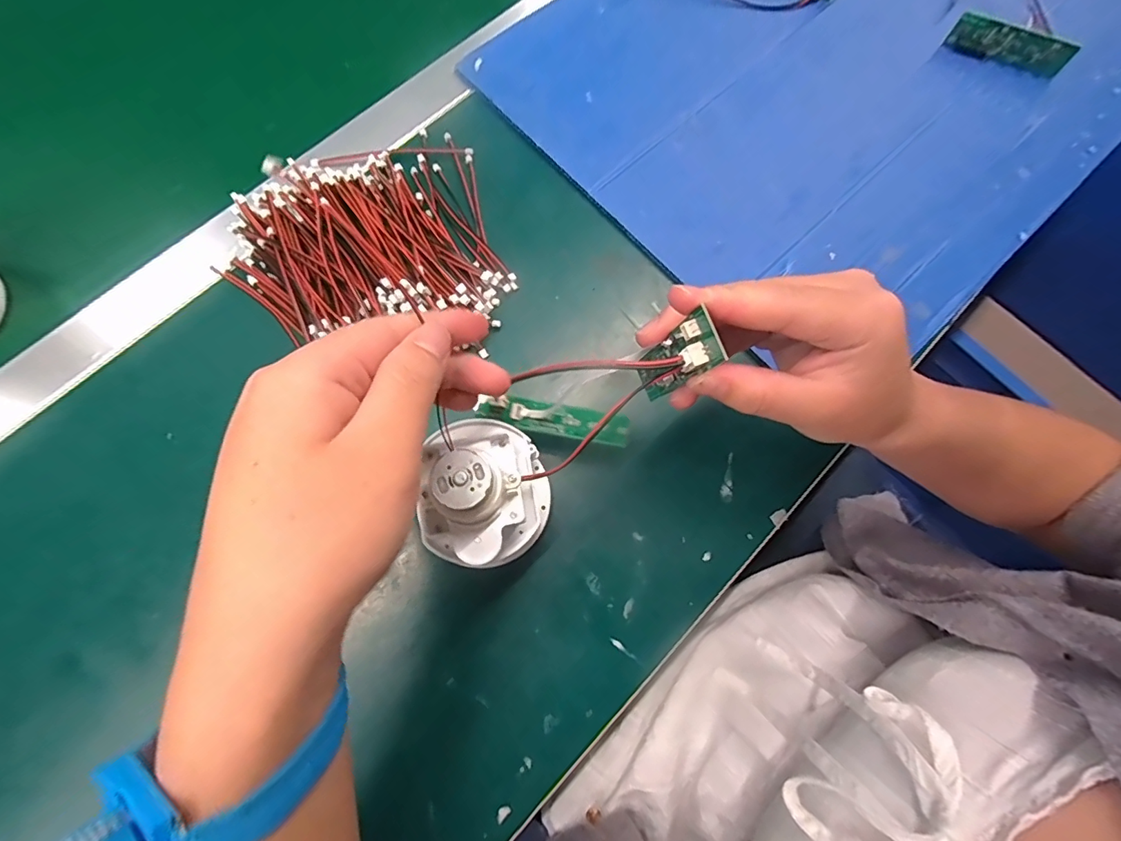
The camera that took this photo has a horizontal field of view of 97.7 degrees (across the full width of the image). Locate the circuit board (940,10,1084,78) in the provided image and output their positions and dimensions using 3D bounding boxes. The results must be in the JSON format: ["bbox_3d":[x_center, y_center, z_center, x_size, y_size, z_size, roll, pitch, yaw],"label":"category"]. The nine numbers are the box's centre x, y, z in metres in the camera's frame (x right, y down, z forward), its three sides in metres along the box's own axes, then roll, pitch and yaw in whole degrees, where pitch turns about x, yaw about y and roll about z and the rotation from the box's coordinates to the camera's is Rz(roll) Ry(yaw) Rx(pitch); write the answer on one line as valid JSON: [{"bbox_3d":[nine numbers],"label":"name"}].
[{"bbox_3d":[0.328,-0.273,0.357,0.085,0.023,0.008,20,56,3],"label":"circuit board"}]

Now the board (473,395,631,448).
[{"bbox_3d":[-0.004,-0.001,0.264,0.082,0.006,0.016,10,86,3],"label":"board"}]

